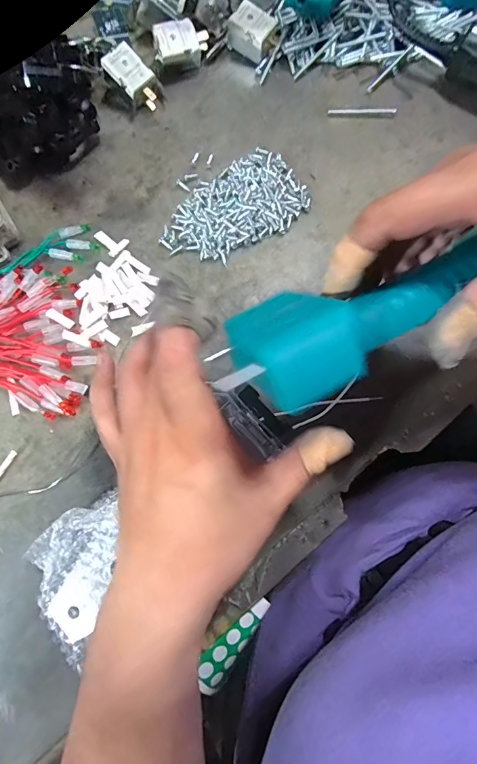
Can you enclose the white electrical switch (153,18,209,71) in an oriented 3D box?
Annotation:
[{"bbox_3d":[-0.052,-0.311,0.360,0.050,0.021,0.030,-21,103,-12],"label":"white electrical switch"}]

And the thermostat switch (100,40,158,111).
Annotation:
[{"bbox_3d":[-0.095,-0.272,0.350,0.048,0.023,0.031,43,85,-13],"label":"thermostat switch"}]

